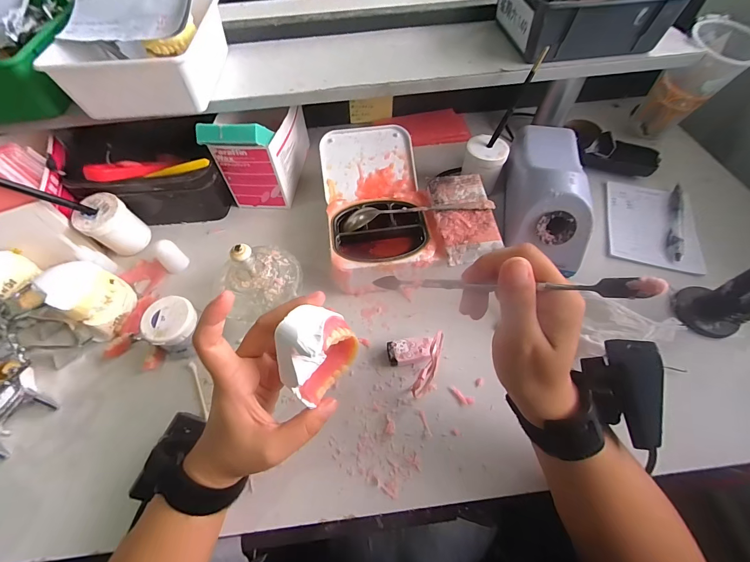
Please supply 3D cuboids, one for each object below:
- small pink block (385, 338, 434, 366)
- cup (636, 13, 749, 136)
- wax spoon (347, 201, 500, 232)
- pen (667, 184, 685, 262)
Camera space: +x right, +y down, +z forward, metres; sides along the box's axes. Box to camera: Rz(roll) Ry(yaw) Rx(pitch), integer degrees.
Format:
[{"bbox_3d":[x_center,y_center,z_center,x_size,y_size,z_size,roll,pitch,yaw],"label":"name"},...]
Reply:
[{"bbox_3d":[0.037,0.075,0.350,0.046,0.019,0.025,-5,57,-1],"label":"small pink block"},{"bbox_3d":[0.450,-0.272,0.477,0.091,0.141,0.087,36,65,23],"label":"cup"},{"bbox_3d":[0.049,-0.085,0.404,0.176,0.029,0.032,-3,58,0],"label":"wax spoon"},{"bbox_3d":[0.399,-0.079,0.440,0.013,0.014,0.134,20,60,15],"label":"pen"}]

